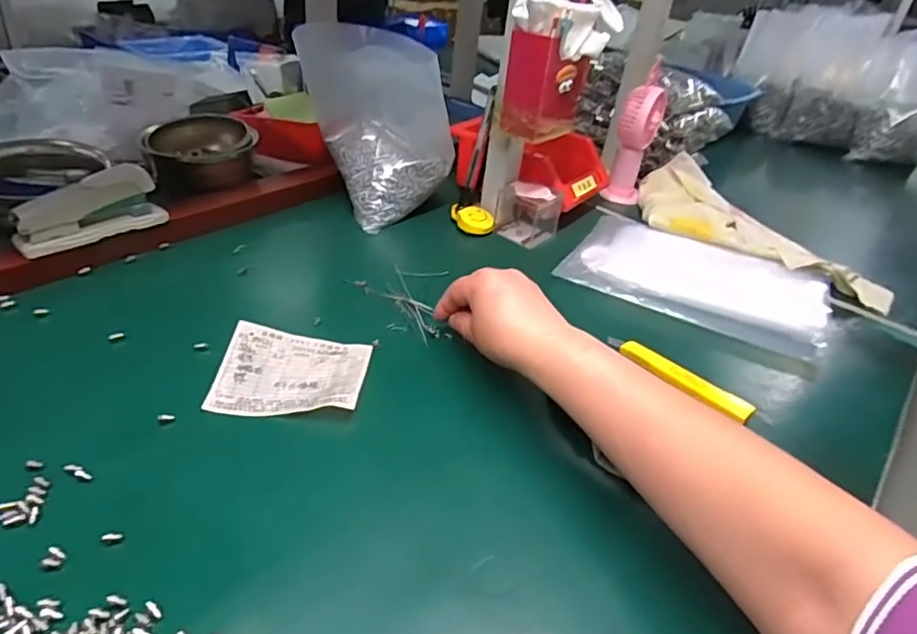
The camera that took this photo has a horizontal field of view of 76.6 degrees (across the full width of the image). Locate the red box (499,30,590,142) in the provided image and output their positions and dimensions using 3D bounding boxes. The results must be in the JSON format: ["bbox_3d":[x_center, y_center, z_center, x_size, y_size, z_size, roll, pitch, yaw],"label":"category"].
[{"bbox_3d":[0.089,-0.239,0.598,0.057,0.092,0.084,32,41,30],"label":"red box"}]

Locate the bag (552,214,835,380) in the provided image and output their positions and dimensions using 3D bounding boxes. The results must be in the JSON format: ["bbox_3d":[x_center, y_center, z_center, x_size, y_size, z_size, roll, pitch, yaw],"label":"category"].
[{"bbox_3d":[0.252,-0.042,0.620,0.263,0.030,0.188,26,38,24],"label":"bag"}]

